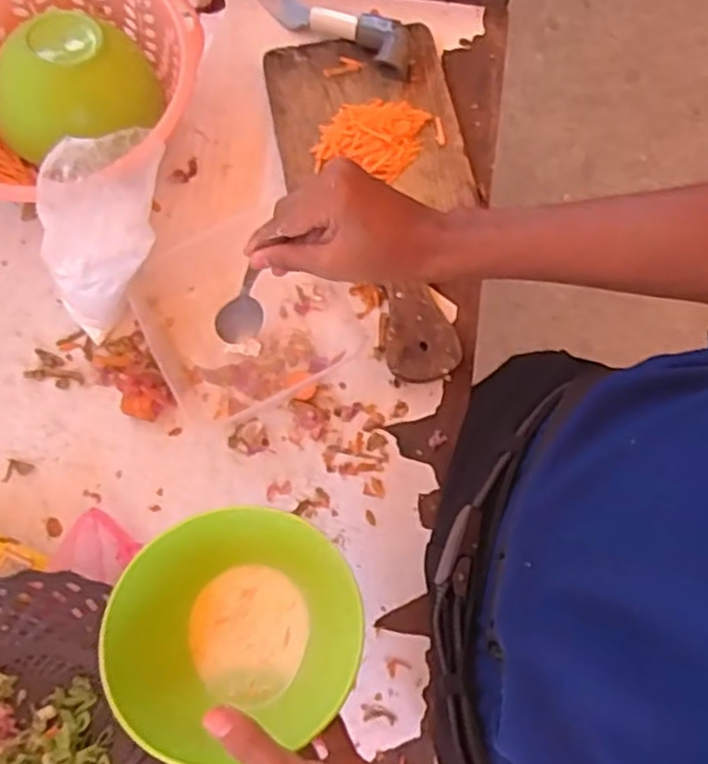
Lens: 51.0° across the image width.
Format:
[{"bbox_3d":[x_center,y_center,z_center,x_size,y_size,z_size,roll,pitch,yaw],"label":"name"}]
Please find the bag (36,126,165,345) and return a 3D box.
[{"bbox_3d":[-0.194,-0.096,0.571,0.052,0.197,0.074,33,44,10],"label":"bag"}]

